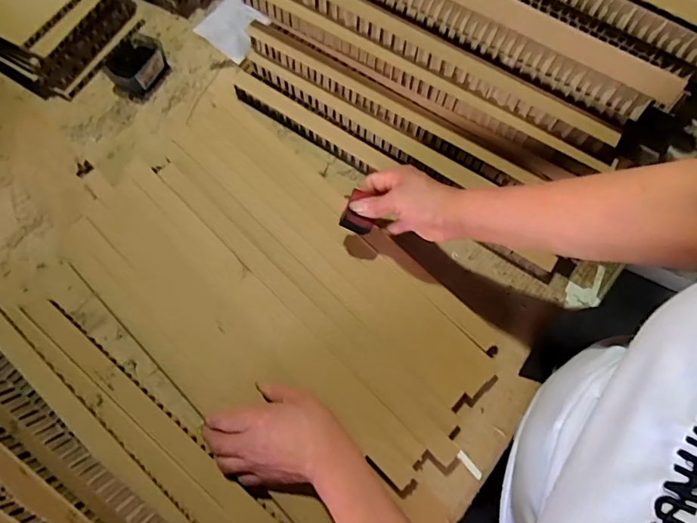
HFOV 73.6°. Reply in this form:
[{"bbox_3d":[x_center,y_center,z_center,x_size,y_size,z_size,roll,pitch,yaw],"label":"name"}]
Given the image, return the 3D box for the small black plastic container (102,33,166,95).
[{"bbox_3d":[-0.307,-0.285,0.674,0.071,0.033,0.078,1,69,-2],"label":"small black plastic container"}]

